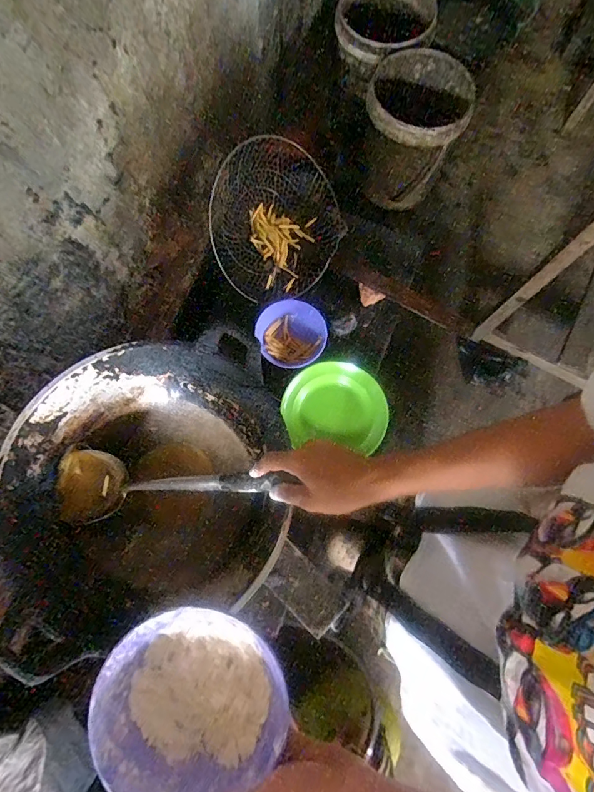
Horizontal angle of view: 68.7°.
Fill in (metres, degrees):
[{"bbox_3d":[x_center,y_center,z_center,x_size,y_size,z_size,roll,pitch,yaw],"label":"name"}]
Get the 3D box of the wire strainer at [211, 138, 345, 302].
[{"bbox_3d":[-0.053,-0.375,0.953,0.297,0.080,0.326,40,82,-13],"label":"wire strainer"}]

